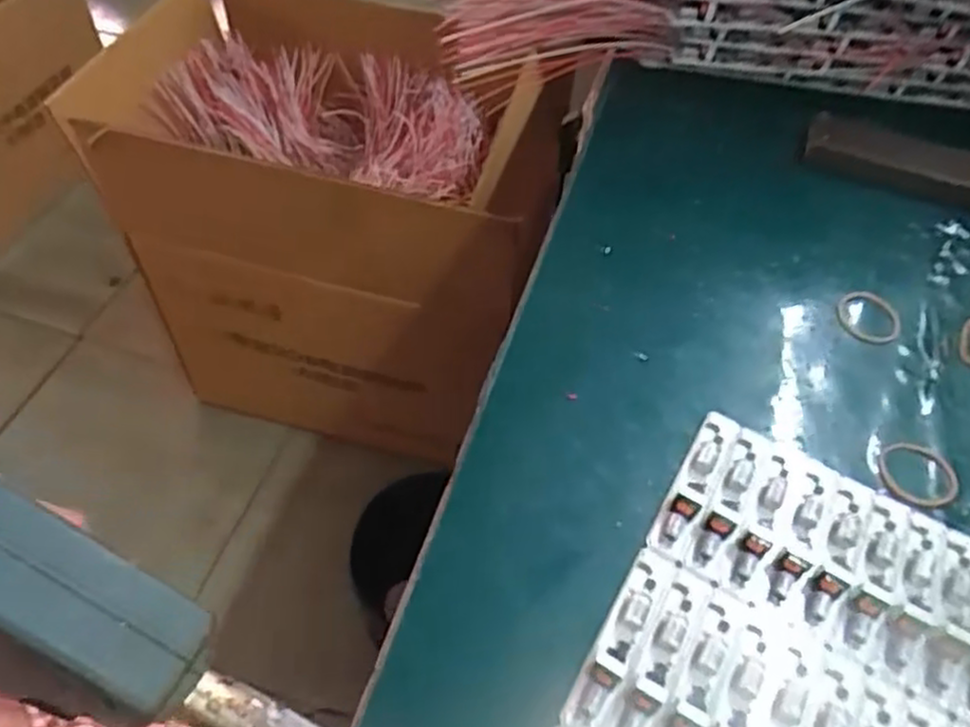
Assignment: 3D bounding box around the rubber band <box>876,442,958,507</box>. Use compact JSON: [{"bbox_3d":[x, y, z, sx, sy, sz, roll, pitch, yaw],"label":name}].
[{"bbox_3d":[0.185,0.045,0.317,0.034,0.004,0.031,2,54,-3],"label":"rubber band"}]

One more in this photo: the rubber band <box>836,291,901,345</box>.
[{"bbox_3d":[0.192,-0.023,0.374,0.030,0.004,0.033,2,54,-3],"label":"rubber band"}]

